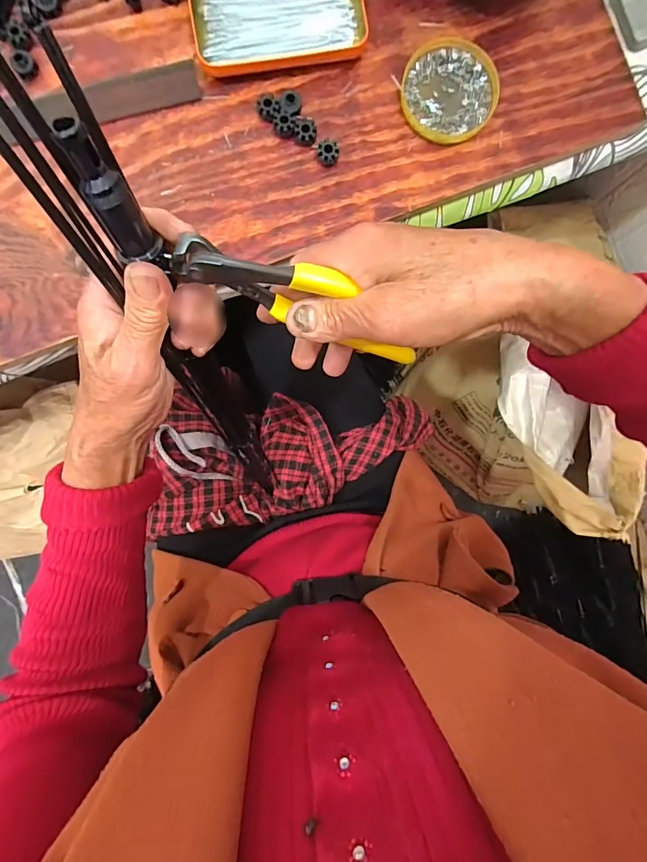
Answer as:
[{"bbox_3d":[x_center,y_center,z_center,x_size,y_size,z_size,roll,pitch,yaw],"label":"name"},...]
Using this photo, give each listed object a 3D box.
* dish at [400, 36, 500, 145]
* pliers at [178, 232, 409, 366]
[{"bbox_3d":[0.110,-0.299,0.377,0.081,0.012,0.084,0,87,-3],"label":"dish"},{"bbox_3d":[0.000,-0.070,0.247,0.160,0.058,0.015,16,86,-33],"label":"pliers"}]

